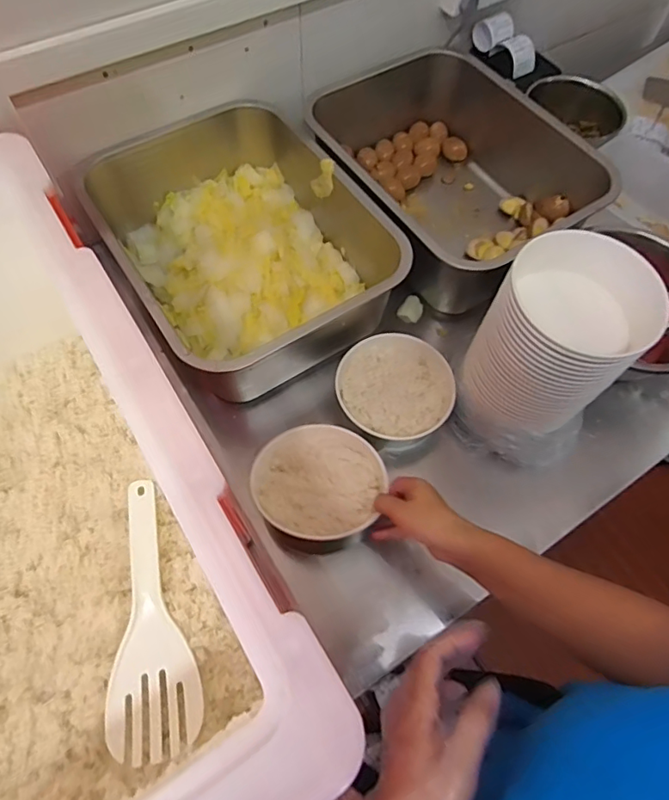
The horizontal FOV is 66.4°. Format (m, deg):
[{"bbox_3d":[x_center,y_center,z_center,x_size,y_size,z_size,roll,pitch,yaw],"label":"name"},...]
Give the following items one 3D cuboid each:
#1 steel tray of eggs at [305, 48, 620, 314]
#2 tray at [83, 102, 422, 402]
[{"bbox_3d":[0.182,-0.366,0.854,0.353,0.158,0.404,-28,68,-15],"label":"steel tray of eggs"},{"bbox_3d":[-0.142,-0.232,0.767,0.330,0.144,0.414,-30,69,-16],"label":"tray"}]

